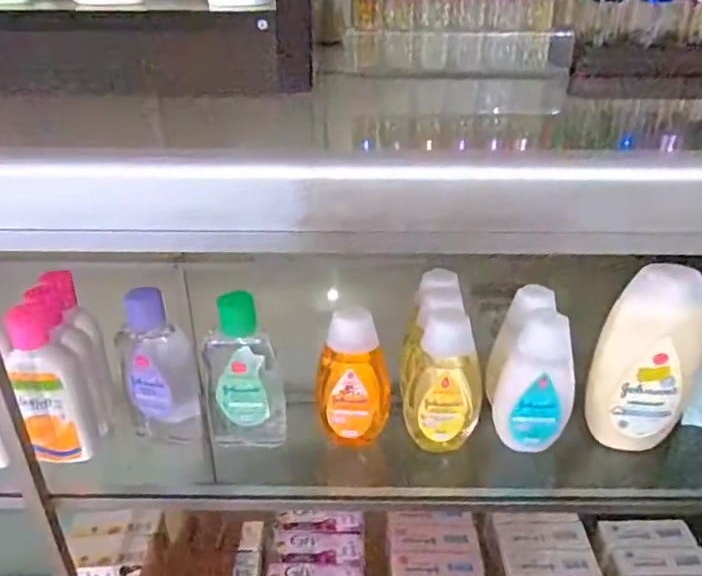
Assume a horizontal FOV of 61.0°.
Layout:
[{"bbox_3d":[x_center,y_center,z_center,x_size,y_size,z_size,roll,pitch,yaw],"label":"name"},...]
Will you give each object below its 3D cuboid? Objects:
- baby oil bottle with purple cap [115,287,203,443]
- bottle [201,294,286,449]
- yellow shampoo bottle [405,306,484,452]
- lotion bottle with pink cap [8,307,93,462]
[{"bbox_3d":[-0.145,0.063,0.452,0.050,0.121,0.037,-15,33,-25],"label":"baby oil bottle with purple cap"},{"bbox_3d":[-0.080,0.065,0.449,0.055,0.131,0.031,-6,30,-11],"label":"bottle"},{"bbox_3d":[0.072,0.075,0.454,0.054,0.117,0.036,3,30,5],"label":"yellow shampoo bottle"},{"bbox_3d":[-0.221,0.072,0.435,0.040,0.120,0.033,-14,32,-23],"label":"lotion bottle with pink cap"}]

